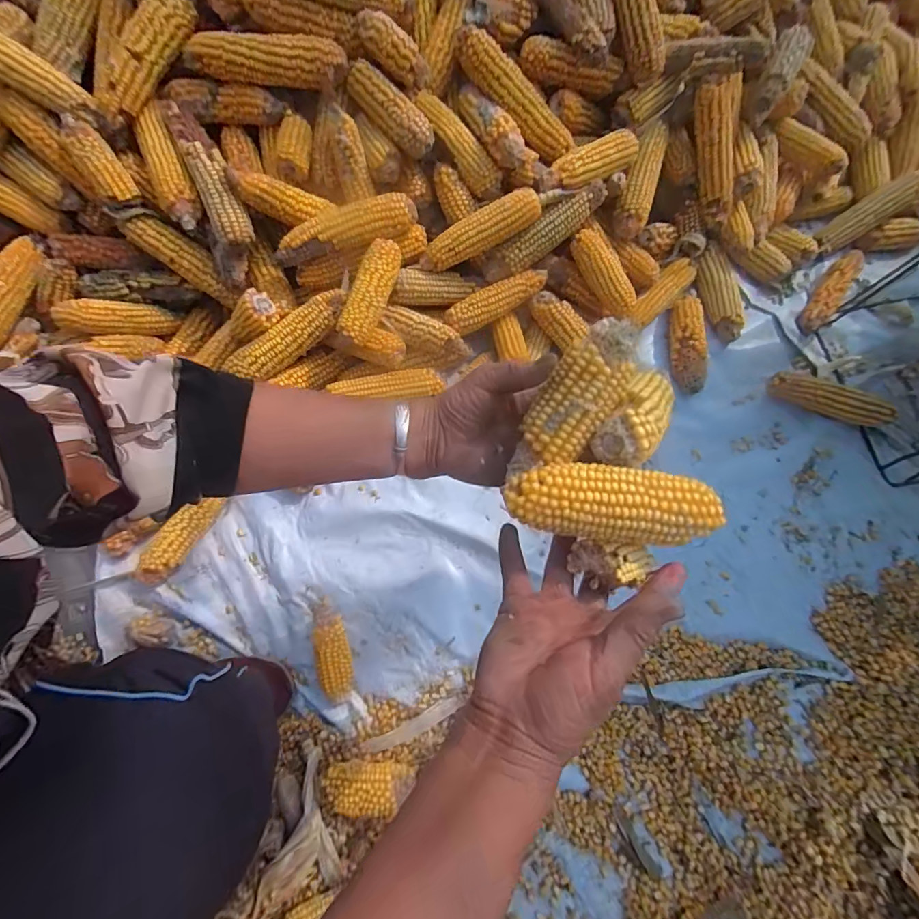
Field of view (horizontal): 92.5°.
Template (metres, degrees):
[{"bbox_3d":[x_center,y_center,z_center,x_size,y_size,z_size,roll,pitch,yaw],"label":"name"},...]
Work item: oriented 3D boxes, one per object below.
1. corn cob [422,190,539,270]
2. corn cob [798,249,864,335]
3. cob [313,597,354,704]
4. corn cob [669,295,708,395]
[{"bbox_3d":[0.027,-0.317,0.616,0.178,0.040,0.041,-25,72,10],"label":"corn cob"},{"bbox_3d":[0.628,-0.286,0.738,0.044,0.035,0.195,39,76,13],"label":"corn cob"},{"bbox_3d":[-0.168,0.255,0.593,0.043,0.040,0.131,-14,71,-4],"label":"cob"},{"bbox_3d":[0.355,-0.177,0.685,0.051,0.045,0.155,4,71,2],"label":"corn cob"}]

